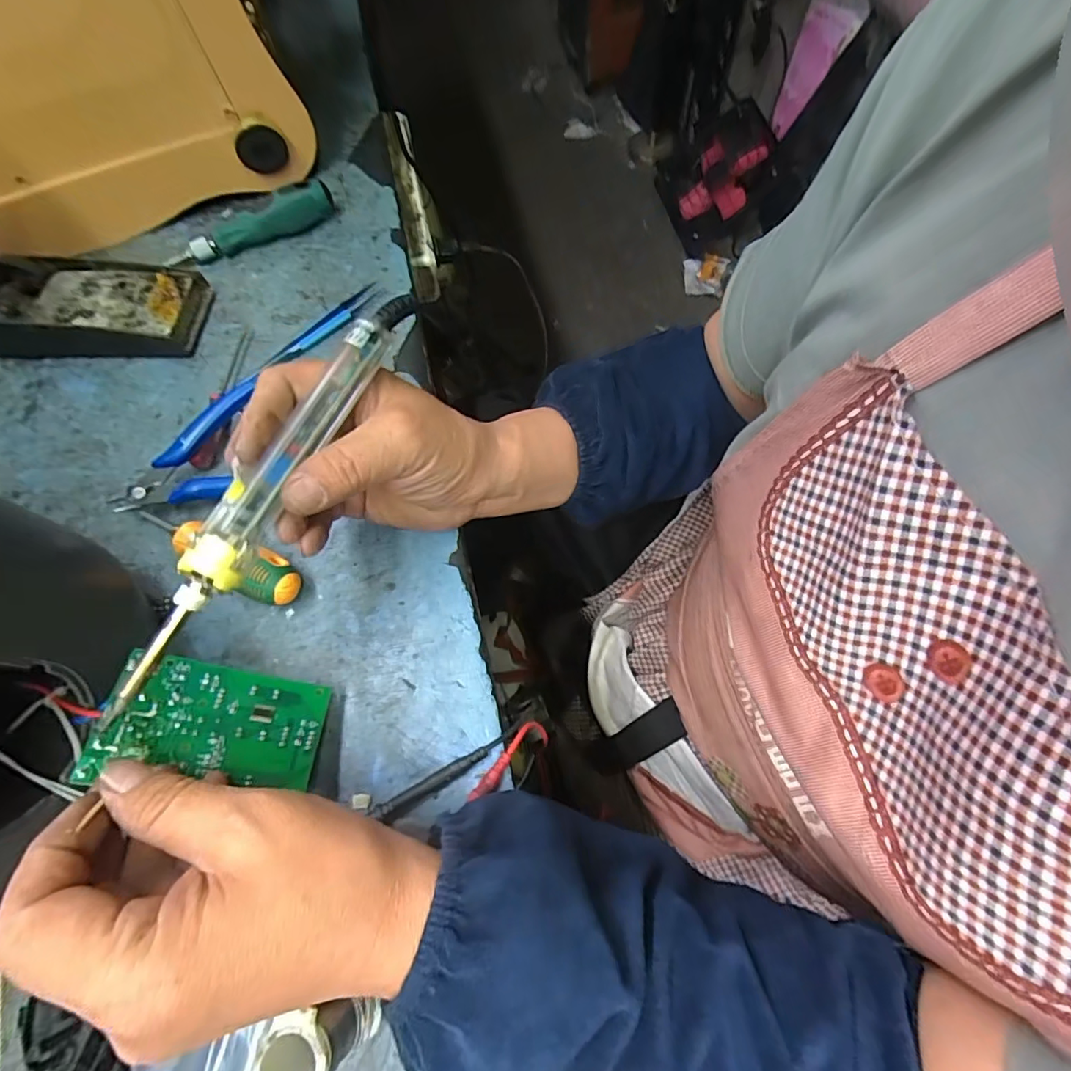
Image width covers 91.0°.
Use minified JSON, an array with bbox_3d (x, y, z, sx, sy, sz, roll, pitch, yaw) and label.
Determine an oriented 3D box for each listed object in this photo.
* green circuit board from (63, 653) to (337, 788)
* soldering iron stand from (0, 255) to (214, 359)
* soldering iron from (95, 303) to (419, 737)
[{"bbox_3d":[-0.157,0.092,0.263,0.096,0.004,0.054,18,53,-26],"label":"green circuit board"},{"bbox_3d":[-0.340,-0.190,0.359,0.160,0.126,0.071,1,69,3],"label":"soldering iron stand"},{"bbox_3d":[-0.122,-0.027,0.244,0.024,0.017,0.230,25,75,12],"label":"soldering iron"}]

